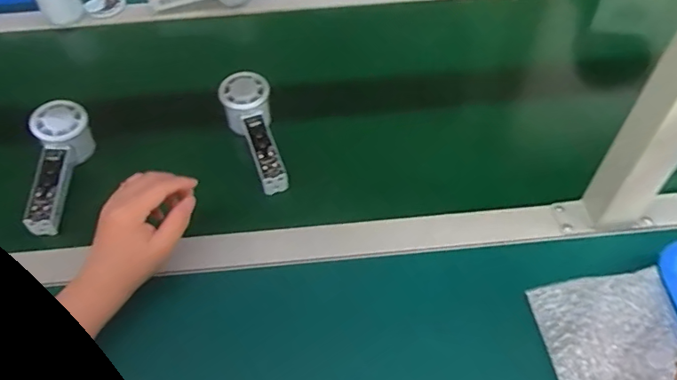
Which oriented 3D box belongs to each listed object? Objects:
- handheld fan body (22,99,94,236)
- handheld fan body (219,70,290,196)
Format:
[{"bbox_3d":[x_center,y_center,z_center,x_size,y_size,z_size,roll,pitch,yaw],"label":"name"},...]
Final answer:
[{"bbox_3d":[-0.313,-0.026,0.598,0.053,0.043,0.152,1,73,2],"label":"handheld fan body"},{"bbox_3d":[-0.095,-0.065,0.638,0.057,0.057,0.158,-18,71,-12],"label":"handheld fan body"}]

